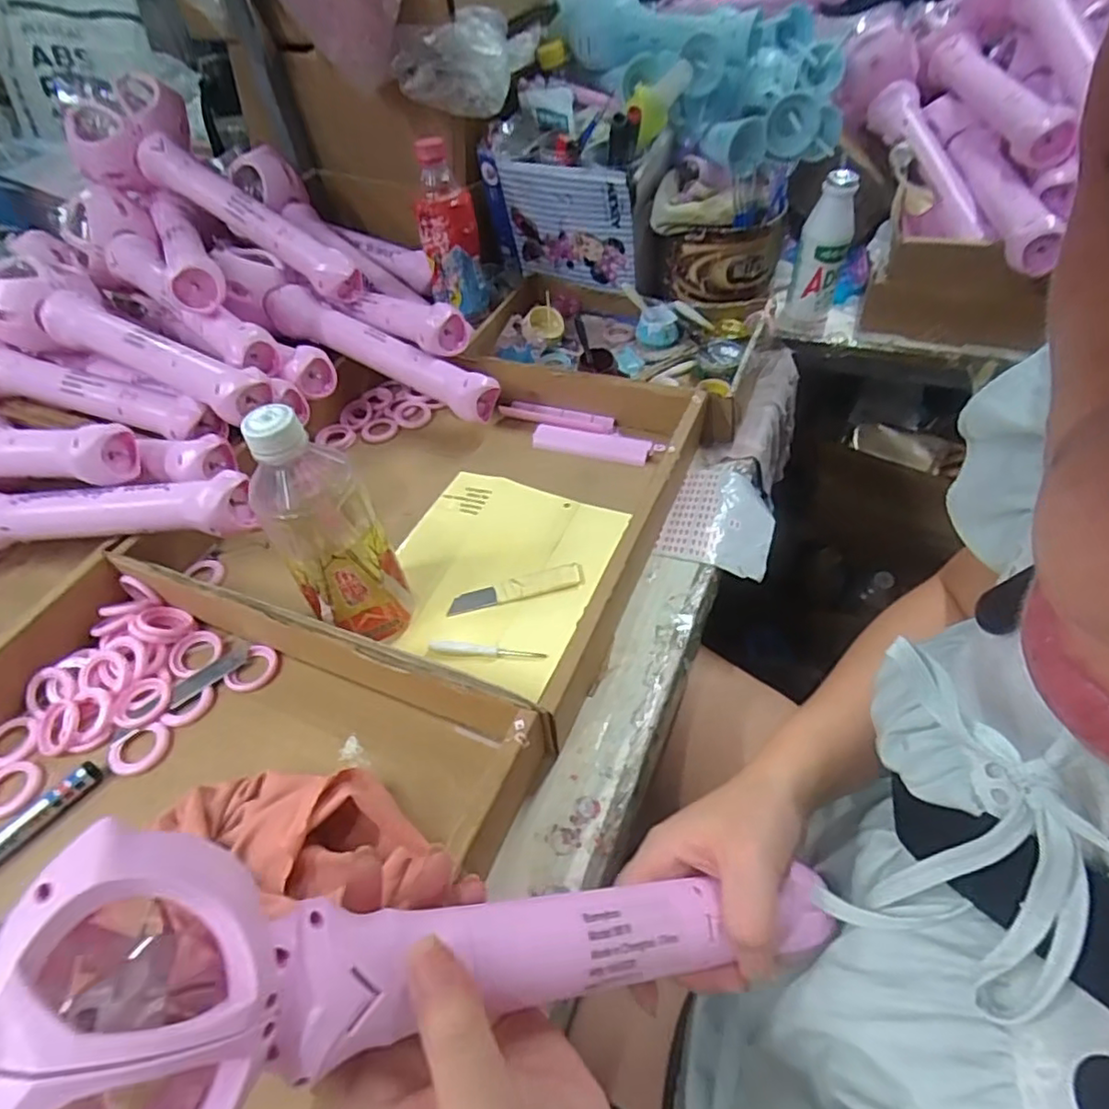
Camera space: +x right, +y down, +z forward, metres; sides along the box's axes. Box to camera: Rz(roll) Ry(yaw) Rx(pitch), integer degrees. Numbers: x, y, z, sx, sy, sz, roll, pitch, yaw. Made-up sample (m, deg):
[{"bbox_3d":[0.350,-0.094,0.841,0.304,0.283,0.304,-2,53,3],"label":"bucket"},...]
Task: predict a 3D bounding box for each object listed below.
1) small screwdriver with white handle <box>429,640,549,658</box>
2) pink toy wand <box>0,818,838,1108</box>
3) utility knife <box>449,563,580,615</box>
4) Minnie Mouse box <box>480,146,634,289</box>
[{"bbox_3d":[-0.048,0.068,0.454,0.084,0.008,0.010,3,49,7],"label":"small screwdriver with white handle"},{"bbox_3d":[-0.020,0.153,0.236,0.362,0.051,0.089,14,41,-32],"label":"pink toy wand"},{"bbox_3d":[-0.030,0.026,0.485,0.103,0.005,0.021,-12,49,-6],"label":"utility knife"},{"bbox_3d":[0.002,-0.358,0.692,0.171,0.129,0.035,17,52,18],"label":"Minnie Mouse box"}]

